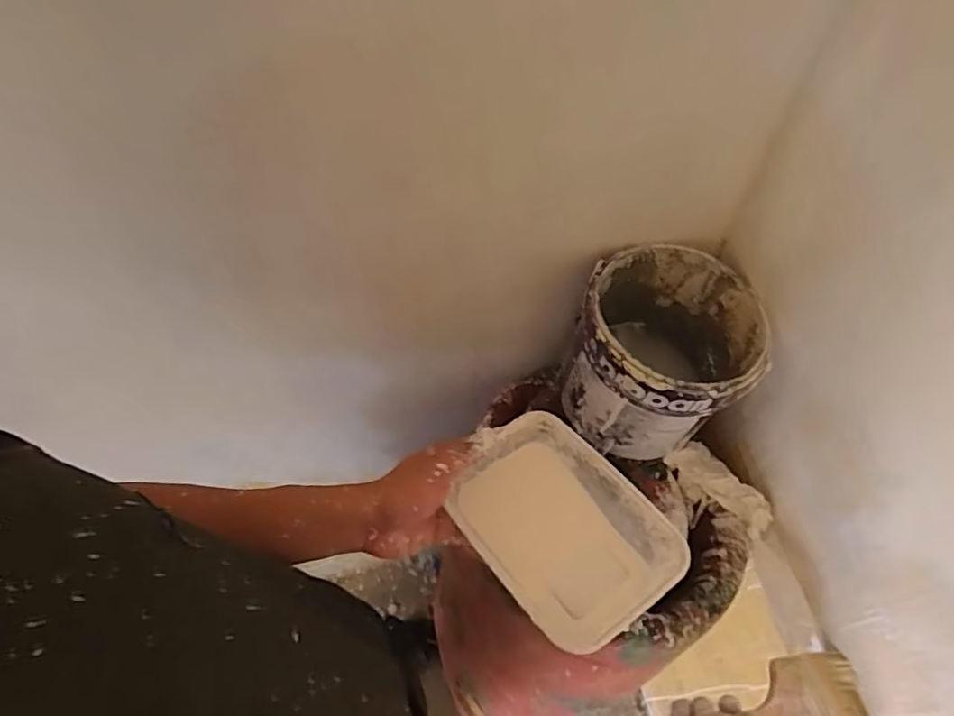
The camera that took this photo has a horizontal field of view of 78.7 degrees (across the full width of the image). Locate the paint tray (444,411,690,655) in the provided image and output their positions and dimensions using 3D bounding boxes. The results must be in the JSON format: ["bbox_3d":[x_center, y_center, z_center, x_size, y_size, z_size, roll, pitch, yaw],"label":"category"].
[{"bbox_3d":[0.060,0.127,0.445,0.116,0.056,0.167,-34,63,-19],"label":"paint tray"}]

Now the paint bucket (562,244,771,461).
[{"bbox_3d":[0.198,-0.004,0.634,0.178,0.159,0.175,-1,58,1],"label":"paint bucket"}]

